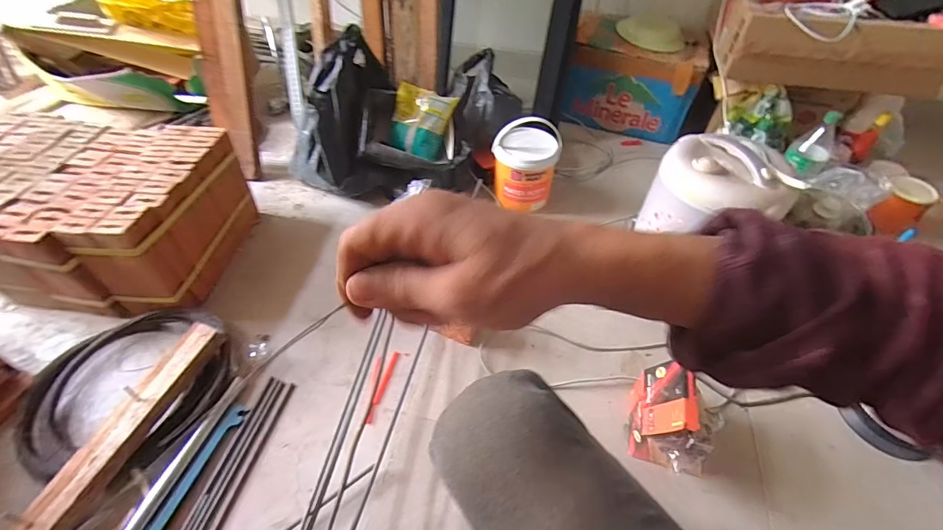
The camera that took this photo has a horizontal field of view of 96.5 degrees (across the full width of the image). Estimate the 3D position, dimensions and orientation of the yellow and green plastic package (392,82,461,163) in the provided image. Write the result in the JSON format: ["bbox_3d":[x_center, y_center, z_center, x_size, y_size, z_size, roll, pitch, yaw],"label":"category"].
[{"bbox_3d":[-0.138,-0.379,1.111,0.151,0.171,0.043,18,8,6],"label":"yellow and green plastic package"}]

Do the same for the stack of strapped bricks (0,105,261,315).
[{"bbox_3d":[-0.843,-0.112,0.932,0.558,0.244,0.355,4,48,3],"label":"stack of strapped bricks"}]

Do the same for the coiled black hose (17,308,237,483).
[{"bbox_3d":[-0.647,0.227,0.796,0.364,0.054,0.324,0,48,-1],"label":"coiled black hose"}]

